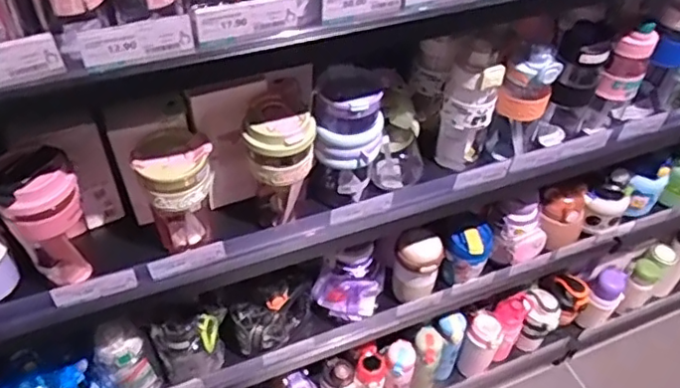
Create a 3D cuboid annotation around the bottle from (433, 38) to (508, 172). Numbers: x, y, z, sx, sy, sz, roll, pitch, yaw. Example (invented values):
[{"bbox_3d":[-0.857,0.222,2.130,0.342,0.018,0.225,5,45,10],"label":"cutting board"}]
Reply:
[{"bbox_3d":[0.184,-0.125,0.862,0.071,0.200,0.054,16,48,10],"label":"bottle"}]

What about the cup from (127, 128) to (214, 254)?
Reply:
[{"bbox_3d":[-0.201,-0.003,0.755,0.081,0.152,0.095,-3,48,-7],"label":"cup"}]

